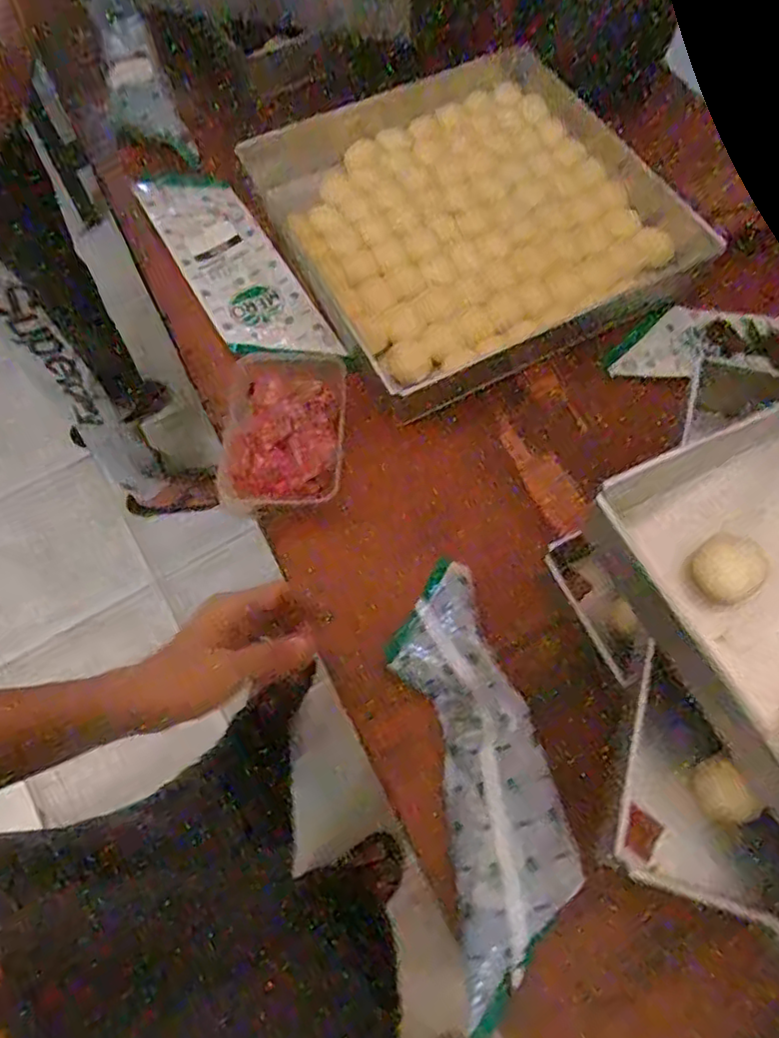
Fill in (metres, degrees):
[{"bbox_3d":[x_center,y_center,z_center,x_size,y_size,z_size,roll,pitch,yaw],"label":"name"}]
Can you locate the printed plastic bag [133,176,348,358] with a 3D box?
[{"bbox_3d":[-0.194,-0.313,0.767,0.107,0.033,0.370,-29,69,-12],"label":"printed plastic bag"}]

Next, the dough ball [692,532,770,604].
[{"bbox_3d":[0.236,0.037,0.450,0.046,0.039,0.044,0,66,0],"label":"dough ball"}]

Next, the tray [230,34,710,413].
[{"bbox_3d":[0.100,-0.366,0.759,0.430,0.049,0.441,-26,68,-11],"label":"tray"}]

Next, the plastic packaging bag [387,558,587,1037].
[{"bbox_3d":[0.073,0.199,0.521,0.101,0.050,0.339,-12,66,-5],"label":"plastic packaging bag"}]

